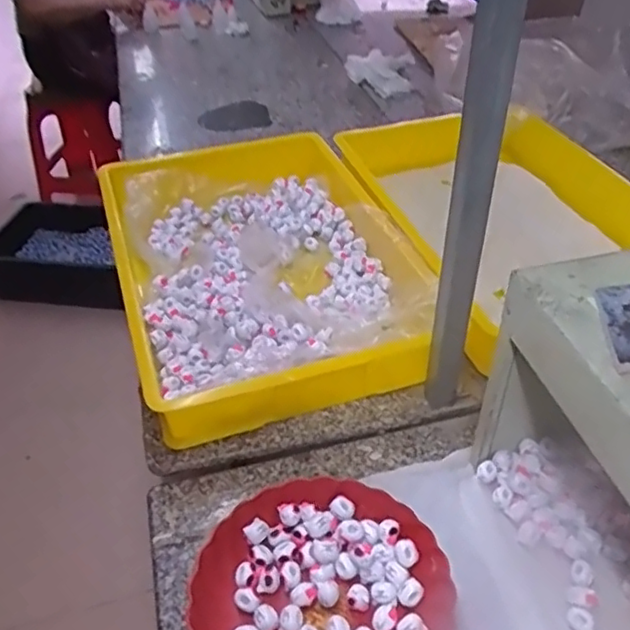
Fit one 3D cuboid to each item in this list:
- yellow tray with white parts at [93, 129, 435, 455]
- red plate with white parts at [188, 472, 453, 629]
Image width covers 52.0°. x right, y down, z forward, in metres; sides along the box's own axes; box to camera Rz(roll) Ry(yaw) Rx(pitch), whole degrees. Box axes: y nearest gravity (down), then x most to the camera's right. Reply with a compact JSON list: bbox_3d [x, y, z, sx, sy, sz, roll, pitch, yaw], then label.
[{"bbox_3d":[-0.096,-0.100,1.005,0.398,0.099,0.601,-14,42,-14],"label":"yellow tray with white parts"},{"bbox_3d":[0.008,0.273,0.631,0.234,0.046,0.233,-1,41,1],"label":"red plate with white parts"}]

